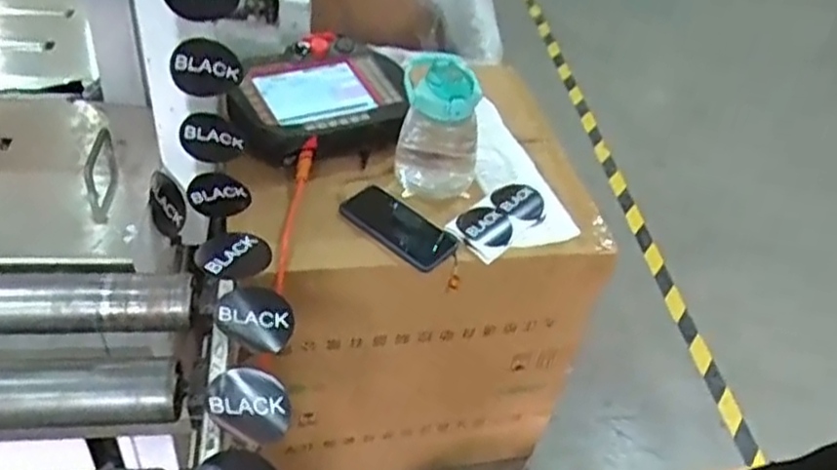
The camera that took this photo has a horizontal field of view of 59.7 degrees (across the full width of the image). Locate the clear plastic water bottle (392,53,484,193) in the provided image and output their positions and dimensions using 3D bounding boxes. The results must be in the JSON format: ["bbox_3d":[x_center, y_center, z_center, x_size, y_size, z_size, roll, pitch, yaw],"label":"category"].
[{"bbox_3d":[0.029,-0.145,1.041,0.119,0.175,0.100,10,43,1],"label":"clear plastic water bottle"}]

